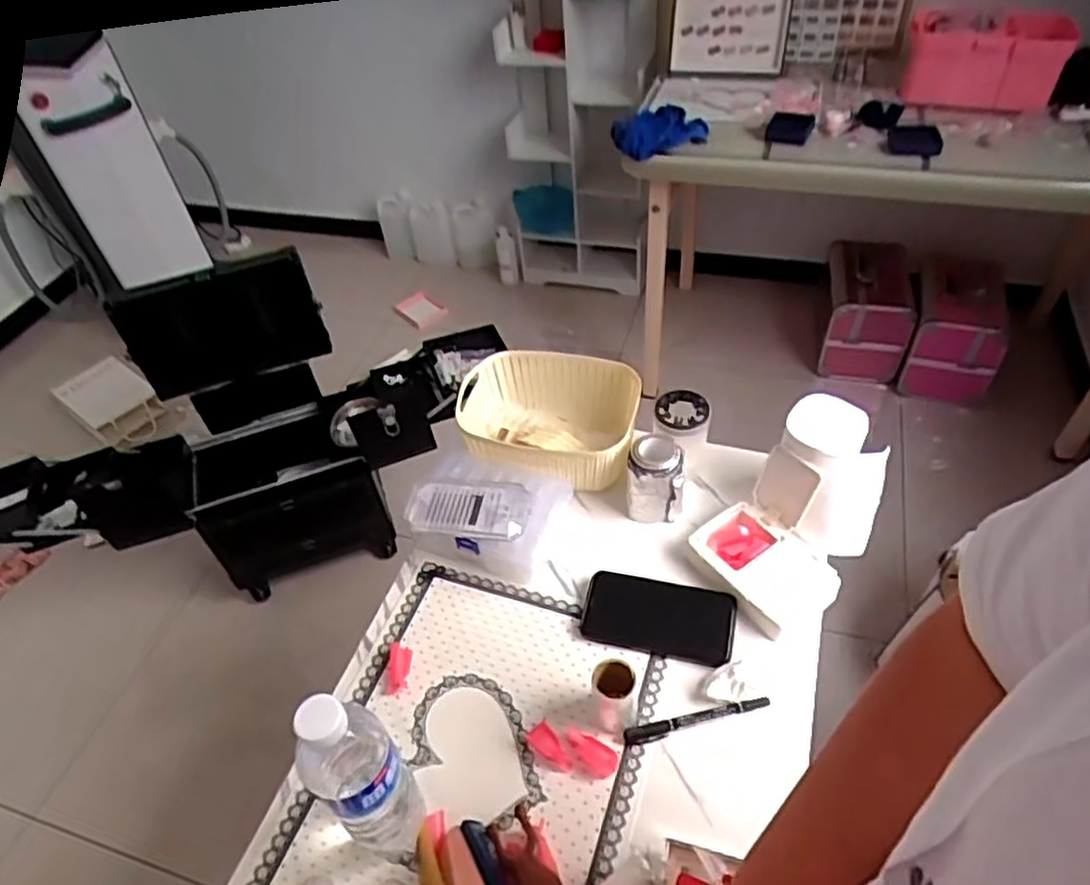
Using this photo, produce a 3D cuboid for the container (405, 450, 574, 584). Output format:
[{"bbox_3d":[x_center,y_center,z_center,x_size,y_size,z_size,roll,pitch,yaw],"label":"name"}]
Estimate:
[{"bbox_3d":[-0.063,0.076,0.813,0.156,0.063,0.121,10,49,15],"label":"container"}]

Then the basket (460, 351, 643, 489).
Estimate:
[{"bbox_3d":[0.004,-0.015,0.900,0.216,0.111,0.162,8,49,13],"label":"basket"}]

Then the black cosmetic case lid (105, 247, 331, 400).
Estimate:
[{"bbox_3d":[-0.665,-0.238,1.485,0.378,0.255,0.036,-17,48,-9],"label":"black cosmetic case lid"}]

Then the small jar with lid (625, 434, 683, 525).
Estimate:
[{"bbox_3d":[0.124,0.041,0.814,0.059,0.096,0.057,-3,47,3],"label":"small jar with lid"}]

